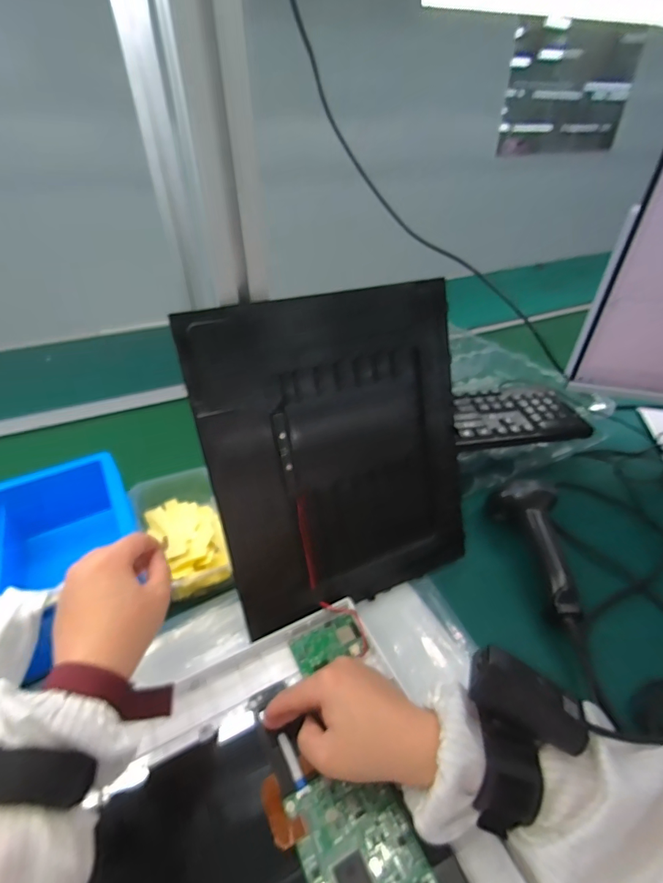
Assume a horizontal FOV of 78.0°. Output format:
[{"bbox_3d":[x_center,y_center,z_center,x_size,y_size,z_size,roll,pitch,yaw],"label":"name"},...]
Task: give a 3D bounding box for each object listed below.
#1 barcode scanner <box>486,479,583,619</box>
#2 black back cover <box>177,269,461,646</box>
[{"bbox_3d":[0.223,0.114,0.433,0.058,0.061,0.151,-4,50,-3],"label":"barcode scanner"},{"bbox_3d":[0.016,0.016,0.370,0.239,0.284,0.008,-15,16,-21],"label":"black back cover"}]

